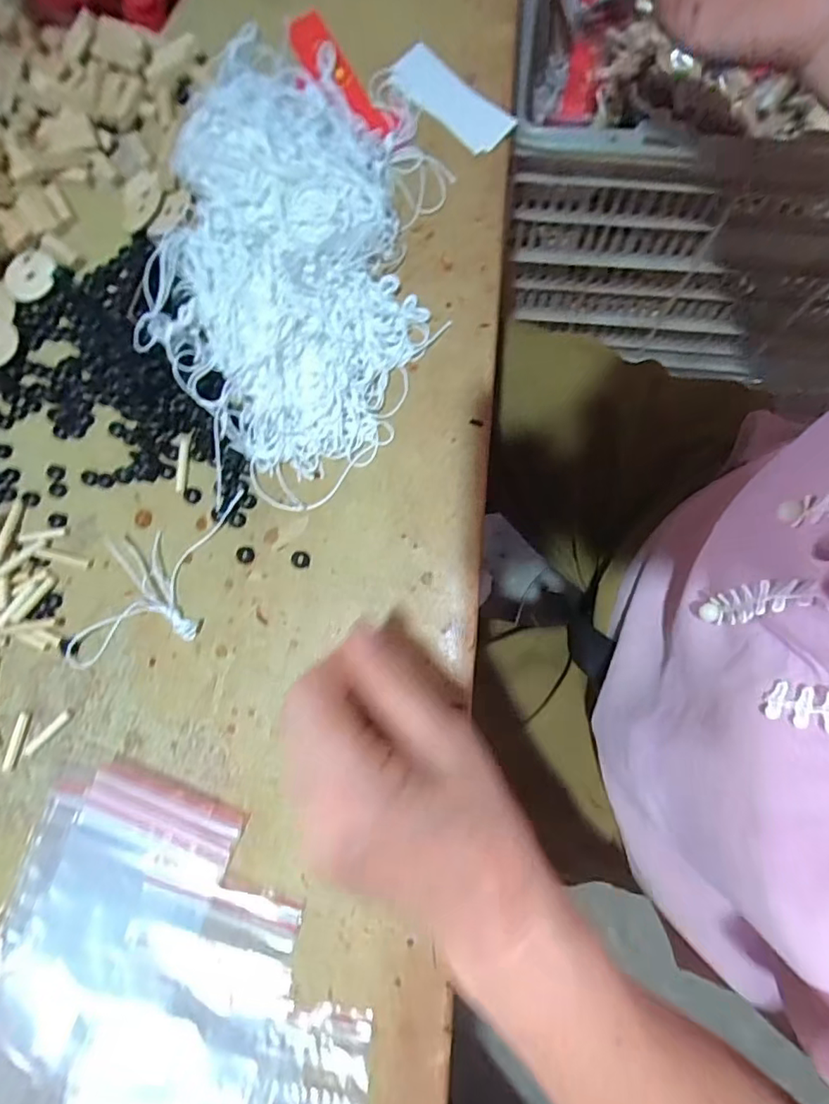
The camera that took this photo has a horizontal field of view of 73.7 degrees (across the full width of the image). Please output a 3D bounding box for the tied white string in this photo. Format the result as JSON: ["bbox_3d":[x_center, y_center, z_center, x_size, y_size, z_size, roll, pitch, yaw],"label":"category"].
[{"bbox_3d":[-0.147,0.015,0.311,0.068,0.008,0.114,15,81,7],"label":"tied white string"}]

